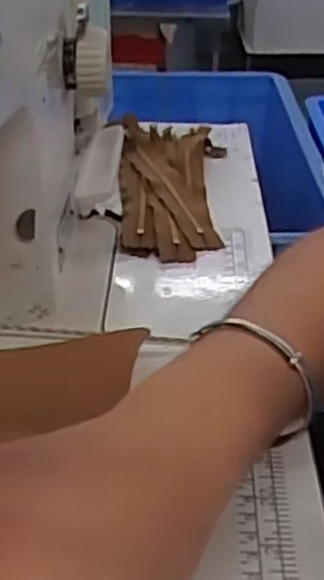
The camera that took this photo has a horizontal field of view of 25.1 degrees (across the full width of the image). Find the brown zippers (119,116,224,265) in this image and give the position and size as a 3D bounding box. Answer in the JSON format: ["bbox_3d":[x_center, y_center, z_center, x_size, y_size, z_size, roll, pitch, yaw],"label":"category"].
[{"bbox_3d":[0.008,-0.088,0.596,0.082,0.022,0.219,1,32,-1],"label":"brown zippers"}]

